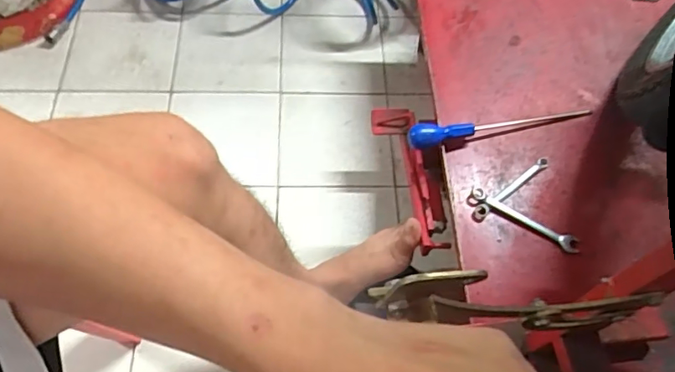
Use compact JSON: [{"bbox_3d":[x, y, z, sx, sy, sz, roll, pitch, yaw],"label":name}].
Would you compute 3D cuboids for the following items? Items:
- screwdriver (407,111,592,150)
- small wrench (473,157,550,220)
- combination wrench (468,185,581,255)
[{"bbox_3d":[0.228,-0.081,0.734,0.268,0.028,0.027,-7,62,-7],"label":"screwdriver"},{"bbox_3d":[0.229,0.001,0.702,0.130,0.006,0.017,-35,69,-19],"label":"small wrench"},{"bbox_3d":[0.240,0.041,0.686,0.145,0.007,0.020,32,65,14],"label":"combination wrench"}]

